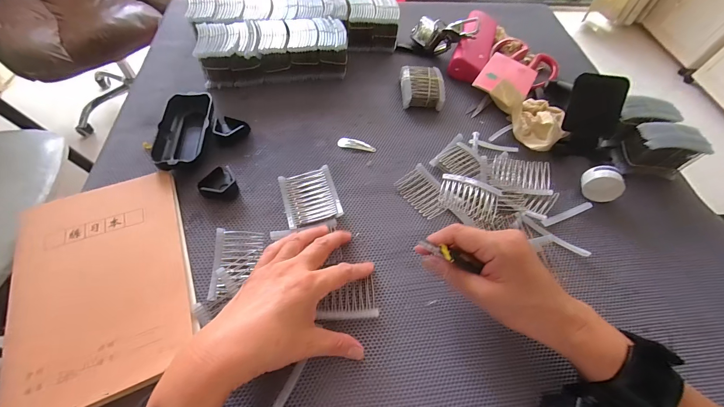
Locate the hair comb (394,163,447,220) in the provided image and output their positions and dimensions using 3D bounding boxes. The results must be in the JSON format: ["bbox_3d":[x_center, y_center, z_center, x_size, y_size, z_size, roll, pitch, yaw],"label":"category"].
[{"bbox_3d":[0.071,-0.013,0.359,0.045,0.005,0.062,-28,64,-20],"label":"hair comb"}]

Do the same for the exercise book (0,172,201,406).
[{"bbox_3d":[-0.229,0.067,0.274,0.139,0.015,0.196,-20,61,-16],"label":"exercise book"}]

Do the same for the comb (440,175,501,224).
[{"bbox_3d":[0.120,-0.007,0.349,0.063,0.008,0.046,18,58,7],"label":"comb"}]

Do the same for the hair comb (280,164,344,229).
[{"bbox_3d":[-0.056,-0.007,0.339,0.056,0.008,0.062,-14,60,-13],"label":"hair comb"}]

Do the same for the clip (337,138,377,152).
[{"bbox_3d":[-0.006,-0.074,0.389,0.047,0.006,0.014,9,58,1],"label":"clip"}]

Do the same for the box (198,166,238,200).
[{"bbox_3d":[-0.157,-0.023,0.341,0.037,0.019,0.042,-26,63,-19],"label":"box"}]

